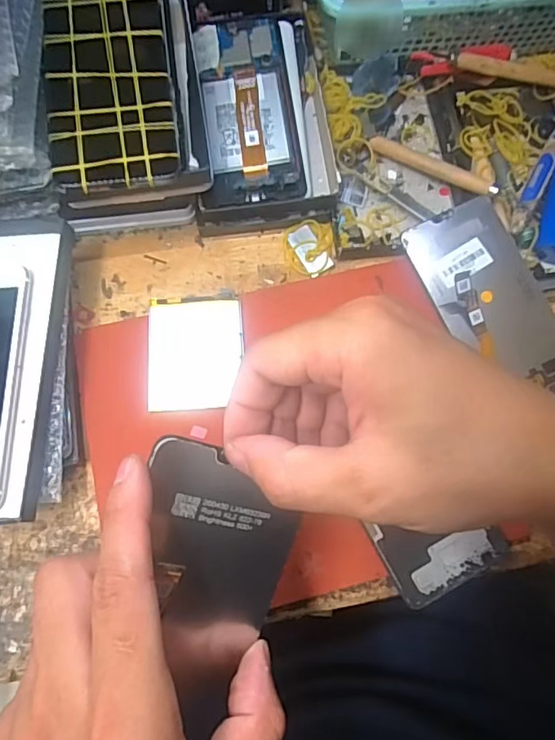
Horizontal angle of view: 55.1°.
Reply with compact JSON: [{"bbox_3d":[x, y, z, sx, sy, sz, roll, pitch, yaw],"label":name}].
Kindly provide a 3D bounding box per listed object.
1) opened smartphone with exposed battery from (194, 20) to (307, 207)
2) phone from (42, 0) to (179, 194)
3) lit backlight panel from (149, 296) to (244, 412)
[{"bbox_3d":[-0.021,-0.195,0.394,0.070,0.013,0.153,-4,72,-3],"label":"opened smartphone with exposed battery"},{"bbox_3d":[-0.107,-0.185,0.338,0.074,0.015,0.154,-7,72,-4],"label":"phone"},{"bbox_3d":[-0.056,-0.013,0.361,0.062,0.006,0.080,-3,72,-2],"label":"lit backlight panel"}]

